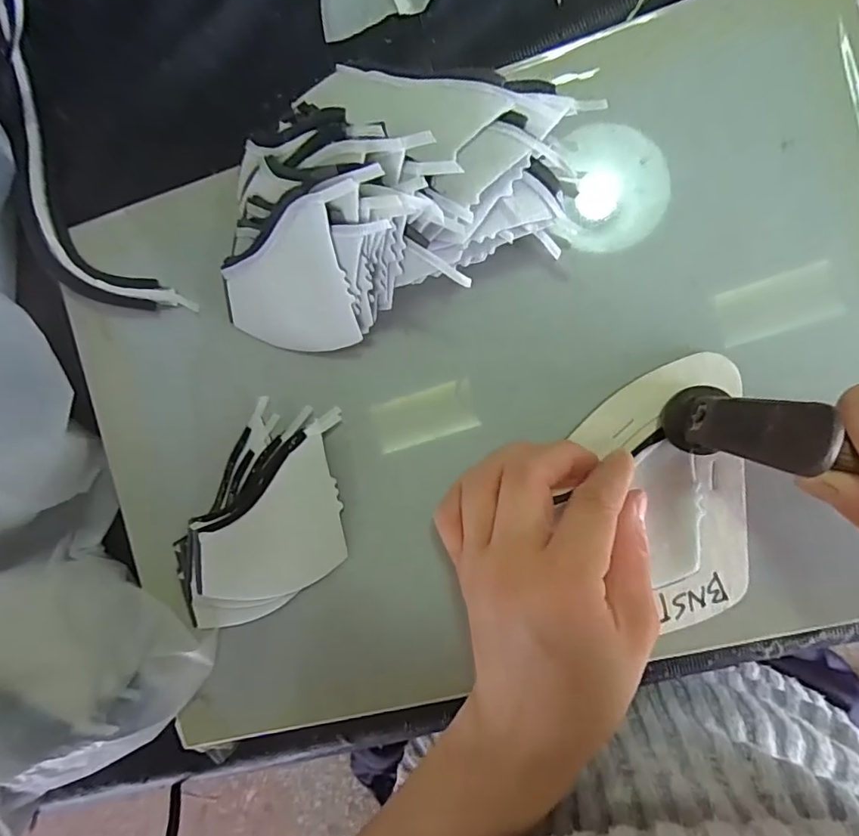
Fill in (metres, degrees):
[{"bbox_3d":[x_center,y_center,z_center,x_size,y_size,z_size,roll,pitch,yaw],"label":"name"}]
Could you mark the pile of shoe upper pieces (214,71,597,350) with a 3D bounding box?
[{"bbox_3d":[-0.022,-0.096,0.213,0.180,0.069,0.101,-24,92,7],"label":"pile of shoe upper pieces"}]

